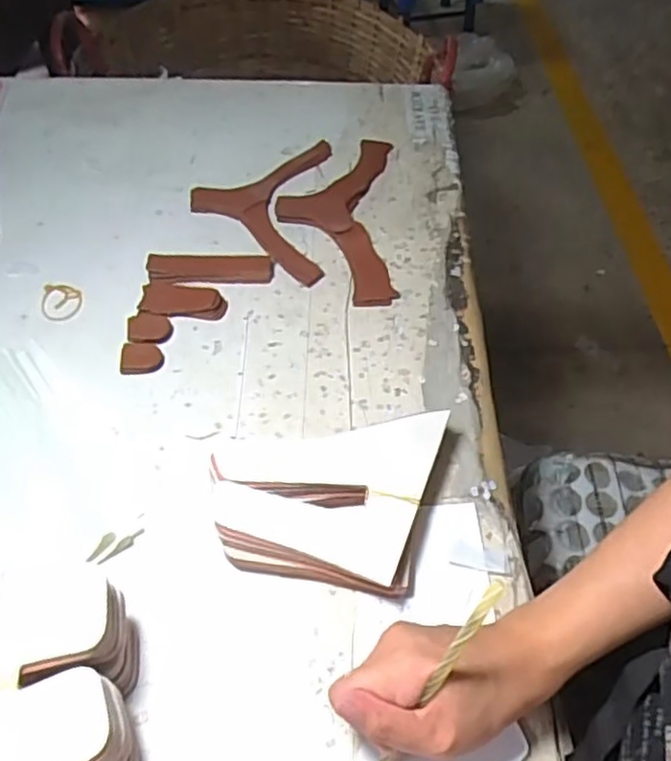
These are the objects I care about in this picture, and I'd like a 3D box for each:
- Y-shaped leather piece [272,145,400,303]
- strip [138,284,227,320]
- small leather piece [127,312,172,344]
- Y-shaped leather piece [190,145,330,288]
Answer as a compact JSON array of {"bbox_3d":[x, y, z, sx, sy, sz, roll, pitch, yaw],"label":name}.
[{"bbox_3d":[0.000,-0.182,0.728,0.123,0.019,0.257,1,53,0],"label":"Y-shaped leather piece"},{"bbox_3d":[-0.148,-0.077,0.648,0.080,0.007,0.035,3,71,-1],"label":"strip"},{"bbox_3d":[-0.175,-0.048,0.632,0.038,0.008,0.039,-11,54,-9],"label":"small leather piece"},{"bbox_3d":[-0.086,-0.191,0.738,0.147,0.016,0.216,1,55,2],"label":"Y-shaped leather piece"}]

